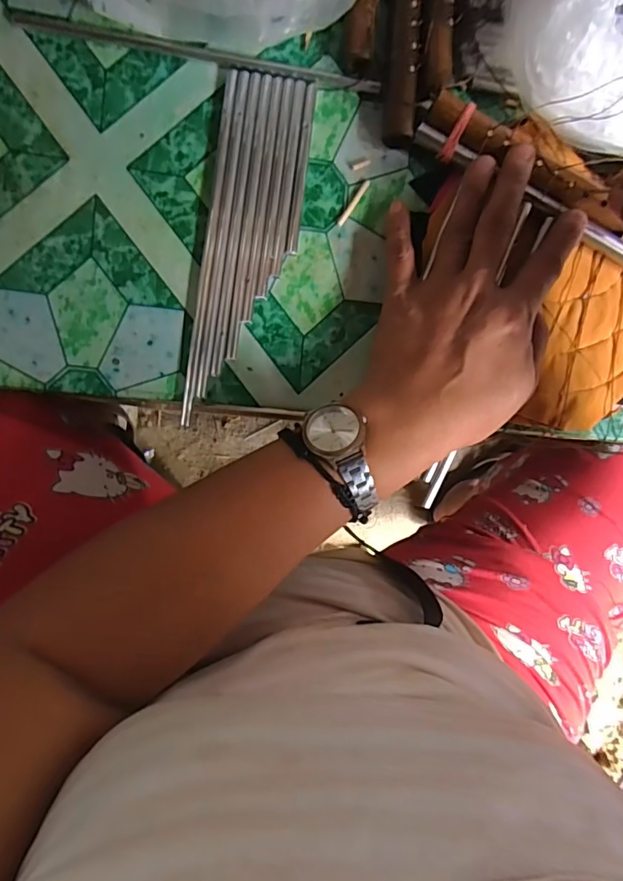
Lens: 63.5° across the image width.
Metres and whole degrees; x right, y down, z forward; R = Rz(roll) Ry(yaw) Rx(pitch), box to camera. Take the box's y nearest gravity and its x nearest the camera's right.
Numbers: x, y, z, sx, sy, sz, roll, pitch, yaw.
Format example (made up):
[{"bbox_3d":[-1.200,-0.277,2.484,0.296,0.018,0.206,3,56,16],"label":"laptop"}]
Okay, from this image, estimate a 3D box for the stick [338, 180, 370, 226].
[{"bbox_3d":[0.026,-0.143,0.300,0.004,0.004,0.032,34,89,-7],"label":"stick"}]

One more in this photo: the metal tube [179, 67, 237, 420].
[{"bbox_3d":[-0.059,-0.110,0.291,0.006,0.008,0.202,8,92,-7],"label":"metal tube"}]

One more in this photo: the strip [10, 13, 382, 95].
[{"bbox_3d":[-0.061,-0.221,0.287,0.204,0.004,0.009,7,92,-7],"label":"strip"}]

